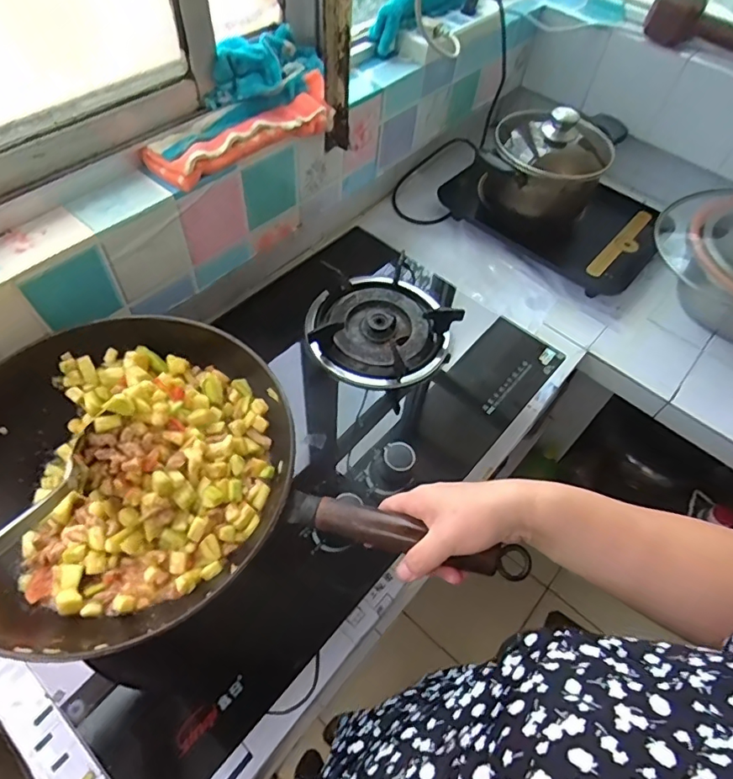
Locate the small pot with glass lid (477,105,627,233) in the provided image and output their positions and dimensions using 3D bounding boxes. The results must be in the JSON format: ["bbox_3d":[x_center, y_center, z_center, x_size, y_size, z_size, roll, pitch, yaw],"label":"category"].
[{"bbox_3d":[0.347,-0.432,0.981,0.212,0.174,0.230,2,56,-3],"label":"small pot with glass lid"}]

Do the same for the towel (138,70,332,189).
[{"bbox_3d":[-0.148,-0.326,0.649,0.071,0.034,0.269,40,62,20],"label":"towel"}]

